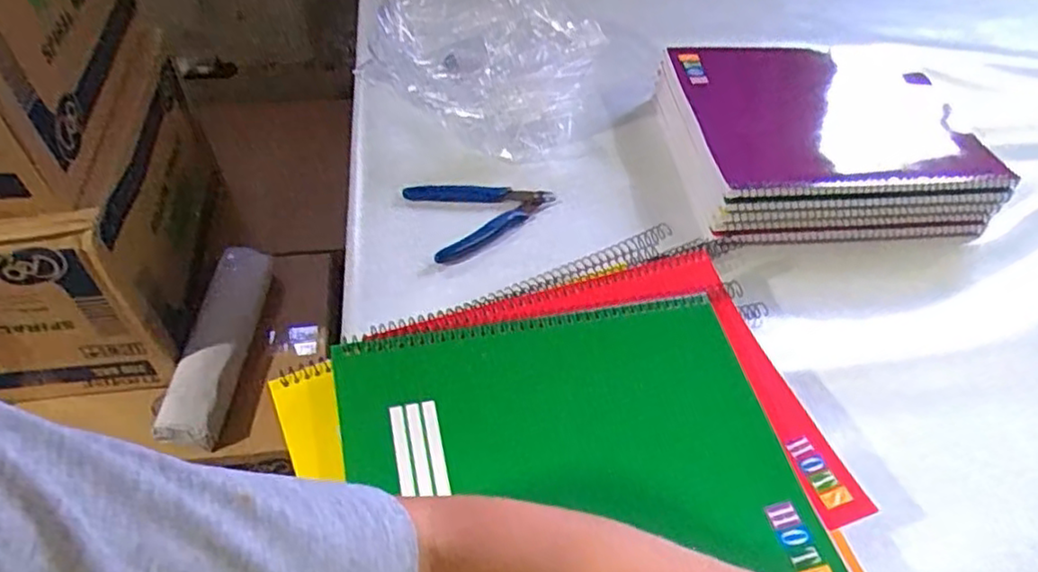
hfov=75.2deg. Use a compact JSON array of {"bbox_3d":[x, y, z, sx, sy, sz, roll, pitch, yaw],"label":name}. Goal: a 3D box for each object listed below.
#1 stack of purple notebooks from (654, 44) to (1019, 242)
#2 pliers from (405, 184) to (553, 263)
[{"bbox_3d":[0.267,-0.134,0.608,0.247,0.066,0.202,-2,51,-6],"label":"stack of purple notebooks"},{"bbox_3d":[-0.027,-0.065,0.566,0.117,0.018,0.080,-19,54,-19],"label":"pliers"}]

